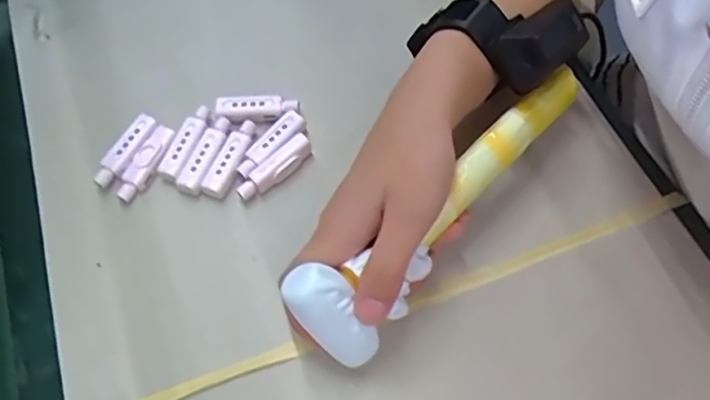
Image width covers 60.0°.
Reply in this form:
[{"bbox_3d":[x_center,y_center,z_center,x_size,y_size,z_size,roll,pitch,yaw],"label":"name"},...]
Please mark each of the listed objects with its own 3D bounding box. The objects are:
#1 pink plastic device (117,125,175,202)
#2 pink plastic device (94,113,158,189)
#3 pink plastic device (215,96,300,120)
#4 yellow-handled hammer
[{"bbox_3d":[-0.137,-0.024,0.404,0.019,0.009,0.055,26,68,17],"label":"pink plastic device"},{"bbox_3d":[-0.151,-0.032,0.406,0.014,0.013,0.054,28,68,17],"label":"pink plastic device"},{"bbox_3d":[-0.066,-0.064,0.417,0.054,0.013,0.014,0,63,5],"label":"pink plastic device"},{"bbox_3d":[0.043,-0.008,0.345,0.210,0.062,0.034,-49,33,-14],"label":"yellow-handled hammer"}]

